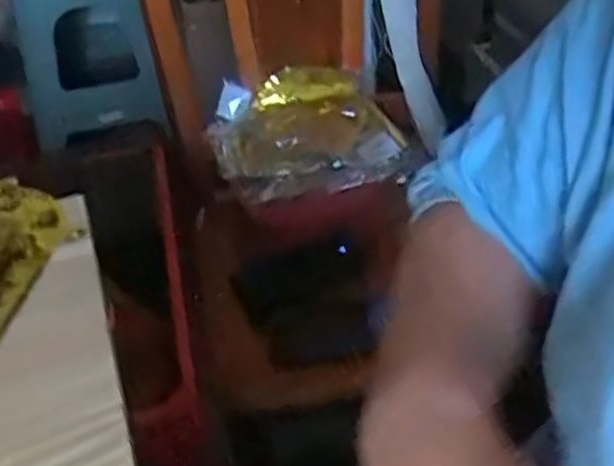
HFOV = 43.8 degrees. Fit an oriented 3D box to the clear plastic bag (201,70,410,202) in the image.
[{"bbox_3d":[-0.002,-0.136,1.018,0.238,0.049,0.254,-14,41,-11],"label":"clear plastic bag"}]

